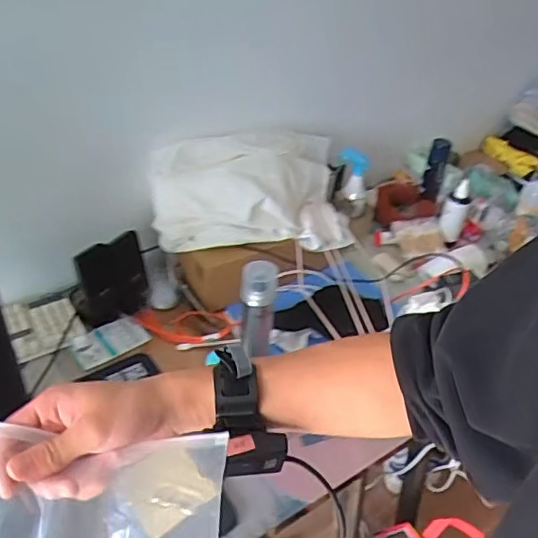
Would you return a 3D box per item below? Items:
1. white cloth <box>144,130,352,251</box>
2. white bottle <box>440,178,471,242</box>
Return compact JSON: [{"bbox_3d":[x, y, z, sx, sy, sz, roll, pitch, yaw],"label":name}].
[{"bbox_3d":[-0.033,-0.173,1.175,0.415,0.181,0.217,-6,41,-14],"label":"white cloth"},{"bbox_3d":[0.436,-0.137,1.322,0.057,0.136,0.043,20,41,16],"label":"white bottle"}]

